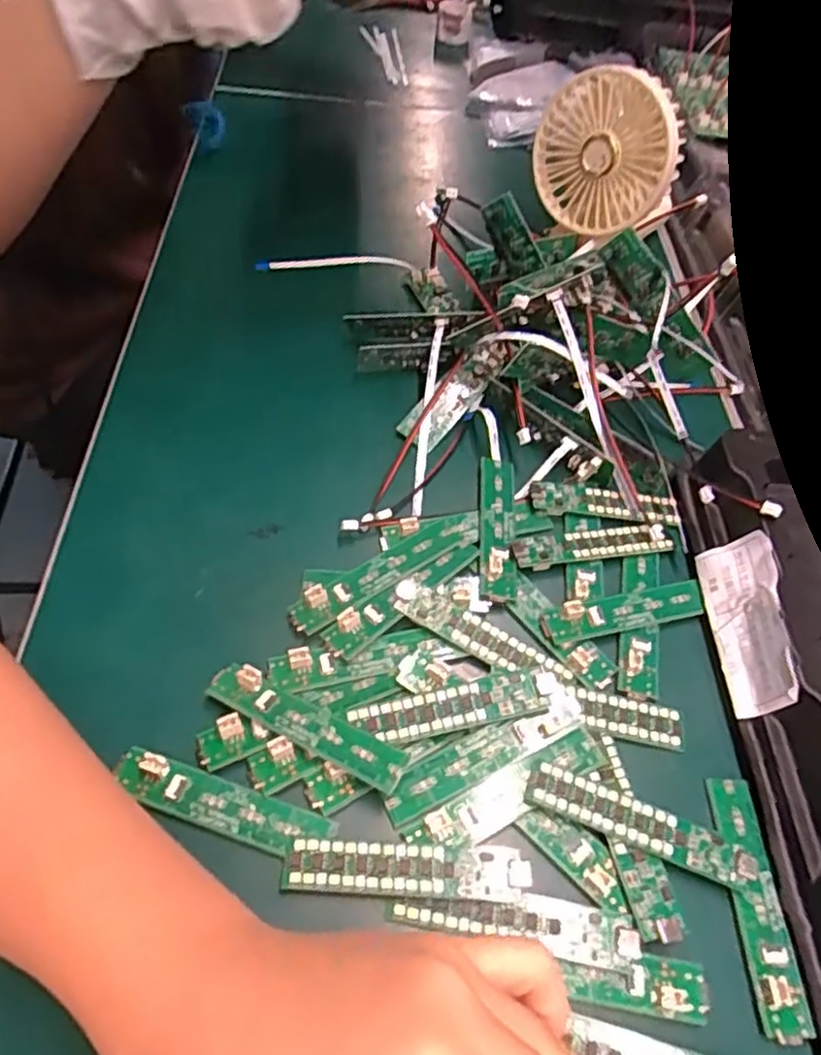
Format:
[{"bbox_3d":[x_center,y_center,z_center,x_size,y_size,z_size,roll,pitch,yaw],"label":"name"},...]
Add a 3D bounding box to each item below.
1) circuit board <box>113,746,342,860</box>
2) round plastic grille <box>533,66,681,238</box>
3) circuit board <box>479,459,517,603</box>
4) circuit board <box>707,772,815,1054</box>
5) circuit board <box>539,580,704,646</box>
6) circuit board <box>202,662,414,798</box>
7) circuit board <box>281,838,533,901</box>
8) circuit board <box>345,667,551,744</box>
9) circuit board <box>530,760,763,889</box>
[{"bbox_3d":[-0.068,0.101,0.256,0.080,0.005,0.016,19,59,4],"label":"circuit board"},{"bbox_3d":[0.114,-0.218,0.417,0.082,0.090,0.029,31,56,14],"label":"round plastic grille"},{"bbox_3d":[0.042,-0.002,0.334,0.017,0.007,0.081,8,55,-5],"label":"circuit board"},{"bbox_3d":[0.125,0.132,0.252,0.017,0.008,0.083,4,54,-6],"label":"circuit board"},{"bbox_3d":[0.096,0.035,0.312,0.077,0.010,0.018,-9,56,-15],"label":"circuit board"},{"bbox_3d":[-0.040,0.076,0.272,0.082,0.009,0.016,26,55,11],"label":"circuit board"},{"bbox_3d":[-0.001,0.120,0.247,0.085,0.004,0.017,5,54,-5],"label":"circuit board"},{"bbox_3d":[0.015,0.071,0.276,0.075,0.004,0.017,-12,64,-6],"label":"circuit board"},{"bbox_3d":[0.086,0.109,0.261,0.084,0.004,0.018,21,54,7],"label":"circuit board"}]

